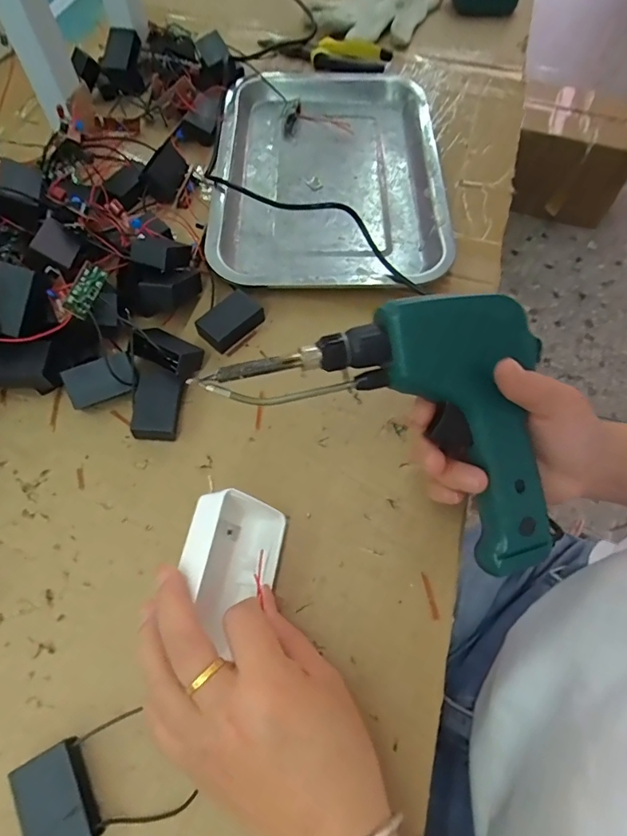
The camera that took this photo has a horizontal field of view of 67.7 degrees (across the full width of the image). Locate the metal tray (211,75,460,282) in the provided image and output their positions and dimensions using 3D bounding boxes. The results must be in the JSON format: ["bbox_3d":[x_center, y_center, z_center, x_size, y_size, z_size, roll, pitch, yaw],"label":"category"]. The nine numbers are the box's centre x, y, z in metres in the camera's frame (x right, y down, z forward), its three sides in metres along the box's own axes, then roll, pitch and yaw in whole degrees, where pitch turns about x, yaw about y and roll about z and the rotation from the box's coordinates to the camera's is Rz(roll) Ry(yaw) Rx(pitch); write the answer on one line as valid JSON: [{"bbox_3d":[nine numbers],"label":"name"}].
[{"bbox_3d":[0.011,-0.248,0.447,0.205,0.028,0.311,-1,63,-1],"label":"metal tray"}]

